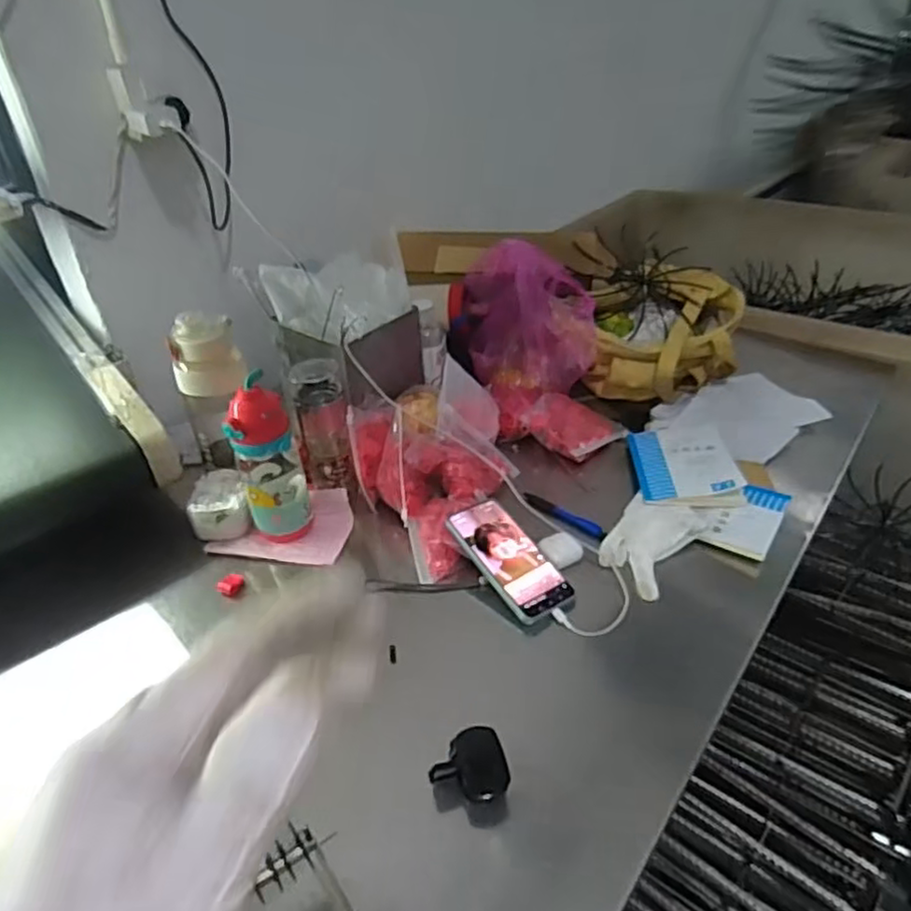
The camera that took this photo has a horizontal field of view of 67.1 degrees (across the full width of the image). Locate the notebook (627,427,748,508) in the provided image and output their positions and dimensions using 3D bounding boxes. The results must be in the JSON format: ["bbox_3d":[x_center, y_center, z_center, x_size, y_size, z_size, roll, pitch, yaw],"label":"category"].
[{"bbox_3d":[0.308,0.011,0.925,0.127,0.019,0.166,-3,35,7],"label":"notebook"}]

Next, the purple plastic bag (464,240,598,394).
[{"bbox_3d":[0.114,-0.208,1.065,0.185,0.188,0.191,-1,37,3],"label":"purple plastic bag"}]

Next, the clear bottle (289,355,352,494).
[{"bbox_3d":[-0.171,-0.037,0.893,0.064,0.158,0.060,-10,37,-9],"label":"clear bottle"}]

